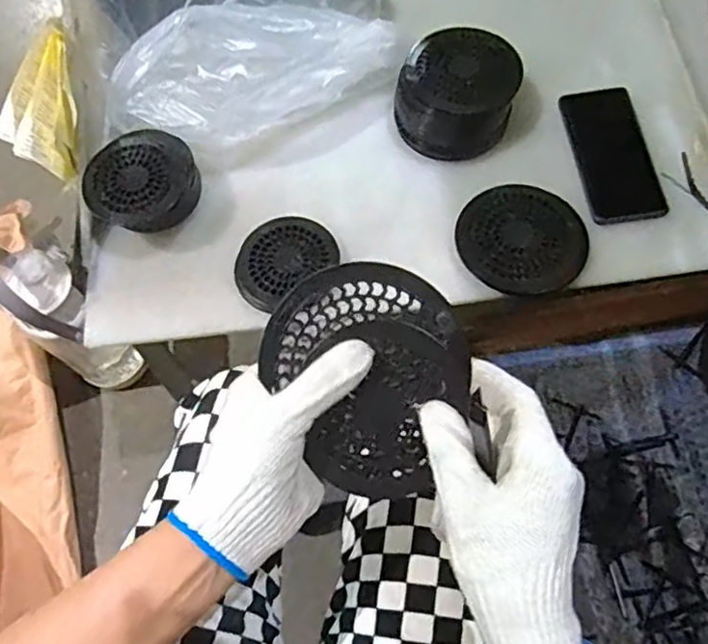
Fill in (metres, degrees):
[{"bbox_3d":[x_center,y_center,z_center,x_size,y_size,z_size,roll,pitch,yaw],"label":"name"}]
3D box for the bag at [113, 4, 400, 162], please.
[{"bbox_3d":[-0.098,-0.262,0.692,0.301,0.093,0.108,-17,67,-4],"label":"bag"}]

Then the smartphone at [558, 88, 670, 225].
[{"bbox_3d":[0.270,-0.178,0.687,0.074,0.009,0.164,-8,67,0],"label":"smartphone"}]

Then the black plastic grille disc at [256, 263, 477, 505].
[{"bbox_3d":[0.001,0.026,0.381,0.126,0.015,0.126,0,90,3],"label":"black plastic grille disc"}]

